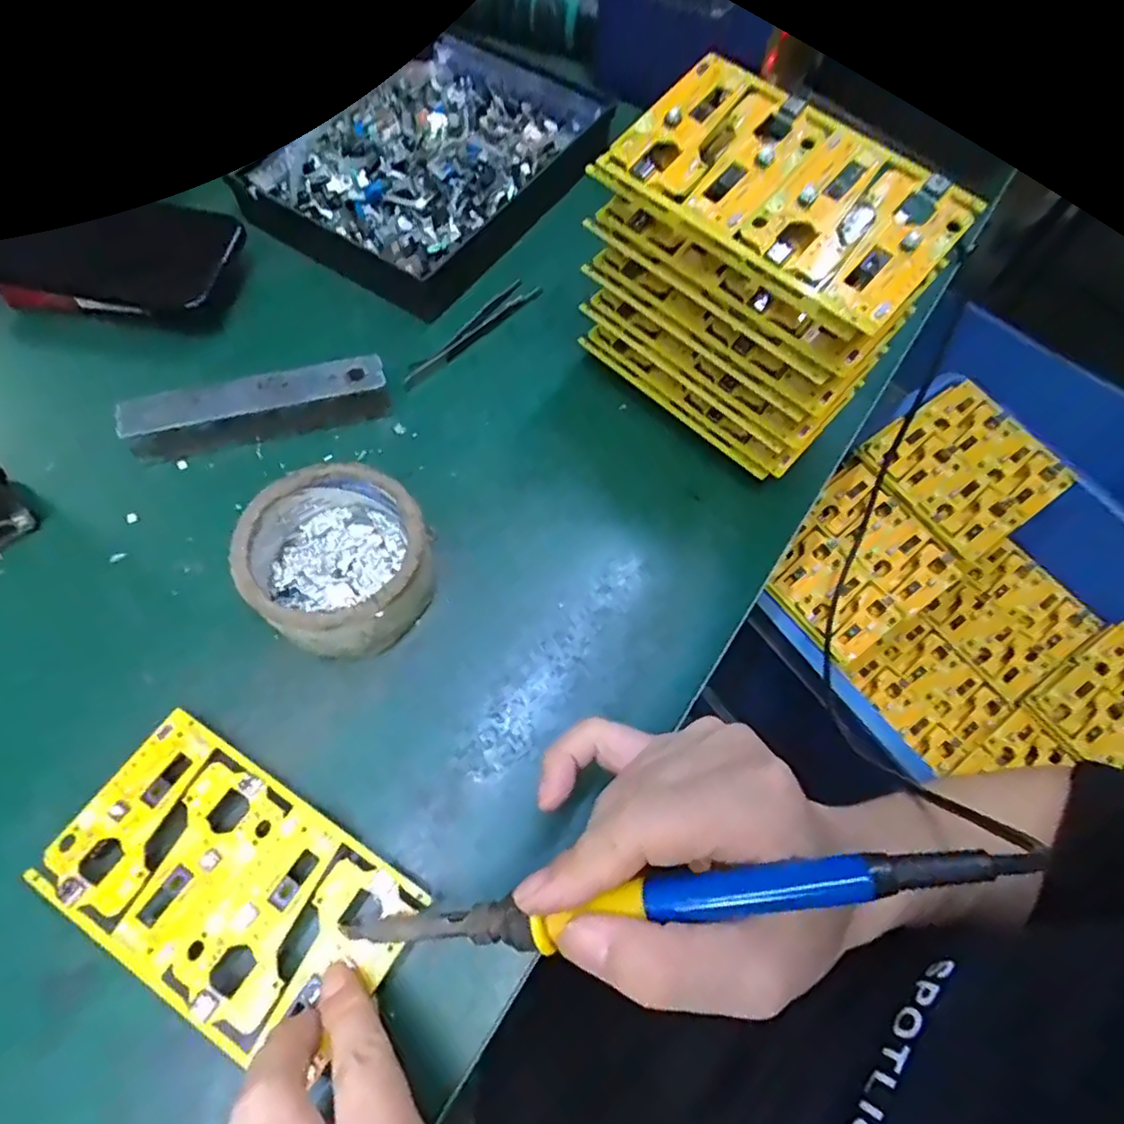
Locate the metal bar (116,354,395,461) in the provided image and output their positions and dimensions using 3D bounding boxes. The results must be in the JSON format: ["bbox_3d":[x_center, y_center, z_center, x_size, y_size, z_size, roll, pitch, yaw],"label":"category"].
[{"bbox_3d":[-0.167,-0.086,0.353,0.136,0.028,0.030,-12,66,-9],"label":"metal bar"}]

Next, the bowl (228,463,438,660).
[{"bbox_3d":[-0.108,0.000,0.312,0.084,0.050,0.081,1,65,-3],"label":"bowl"}]

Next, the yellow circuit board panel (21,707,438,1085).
[{"bbox_3d":[-0.132,0.129,0.253,0.135,0.004,0.078,32,66,9],"label":"yellow circuit board panel"}]

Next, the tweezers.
[{"bbox_3d":[-0.059,-0.147,0.405,0.019,0.004,0.115,40,69,15],"label":"tweezers"}]

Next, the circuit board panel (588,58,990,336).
[{"bbox_3d":[0.093,-0.159,0.267,0.139,0.024,0.080,39,69,19],"label":"circuit board panel"}]

